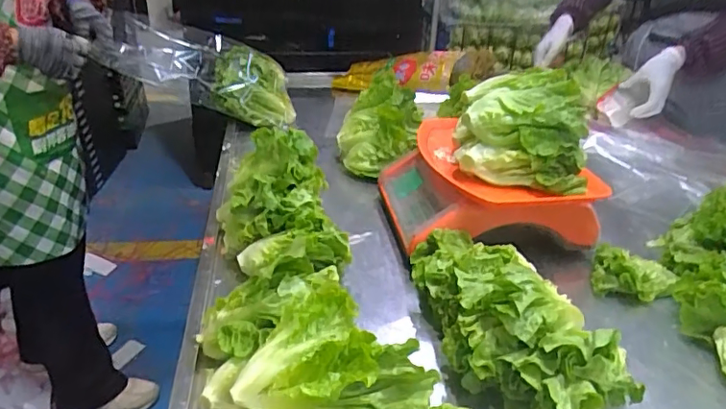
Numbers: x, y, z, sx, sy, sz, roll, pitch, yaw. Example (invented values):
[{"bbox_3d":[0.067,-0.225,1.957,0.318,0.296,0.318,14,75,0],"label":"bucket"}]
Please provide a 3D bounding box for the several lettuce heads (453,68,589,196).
[{"bbox_3d":[0.224,-0.111,0.793,0.168,0.124,0.160,2,29,-1],"label":"several lettuce heads"}]

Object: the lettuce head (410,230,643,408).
[{"bbox_3d":[0.152,0.123,0.633,0.138,0.124,0.332,-8,31,-19],"label":"lettuce head"}]

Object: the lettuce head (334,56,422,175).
[{"bbox_3d":[0.031,-0.163,1.066,0.160,0.158,0.185,6,29,6],"label":"lettuce head"}]

